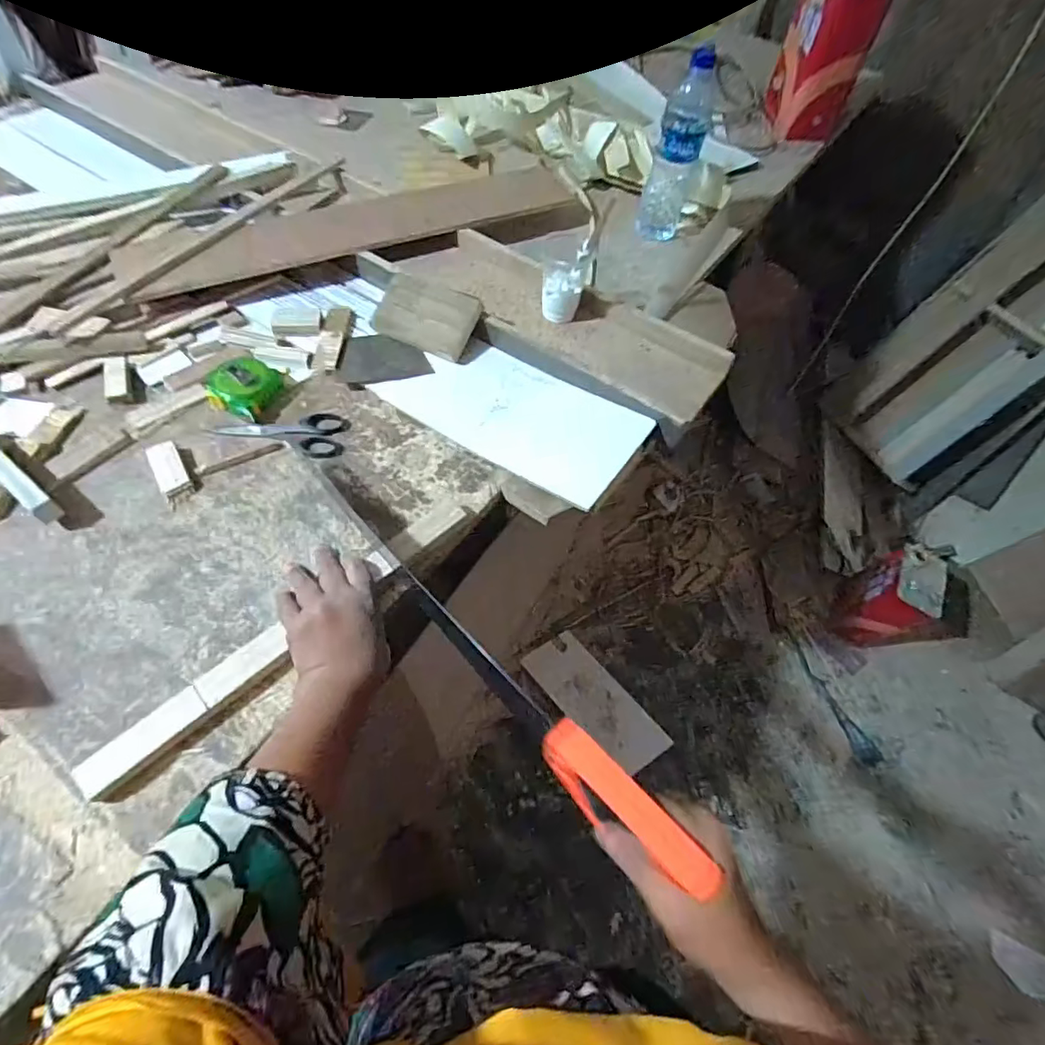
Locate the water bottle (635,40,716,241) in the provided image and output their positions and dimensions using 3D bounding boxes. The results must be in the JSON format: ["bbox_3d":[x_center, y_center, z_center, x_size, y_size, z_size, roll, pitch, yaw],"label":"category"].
[{"bbox_3d":[0.232,-0.556,0.807,0.072,0.236,0.086,19,58,6],"label":"water bottle"}]

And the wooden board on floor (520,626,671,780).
[{"bbox_3d":[0.167,0.413,1.264,0.149,0.025,0.349,-33,65,-21],"label":"wooden board on floor"}]

